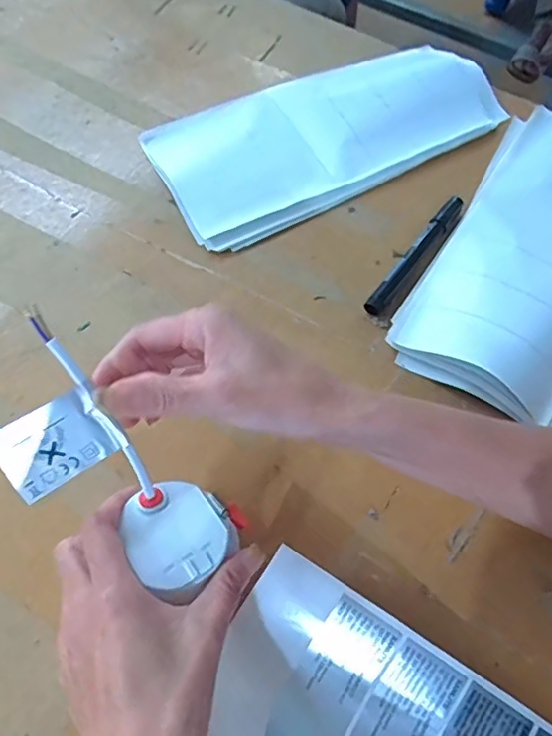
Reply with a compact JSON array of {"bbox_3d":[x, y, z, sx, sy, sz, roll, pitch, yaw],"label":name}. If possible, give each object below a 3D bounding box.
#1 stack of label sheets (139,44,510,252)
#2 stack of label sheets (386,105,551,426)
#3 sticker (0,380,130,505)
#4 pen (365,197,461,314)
[{"bbox_3d":[0.049,-0.212,0.517,0.312,0.023,0.130,-25,68,-15],"label":"stack of label sheets"},{"bbox_3d":[0.216,-0.102,0.469,0.135,0.027,0.310,30,65,11],"label":"stack of label sheets"},{"bbox_3d":[-0.108,0.037,0.291,0.056,0.008,0.039,-31,108,-12],"label":"sticker"},{"bbox_3d":[0.111,-0.091,0.463,0.015,0.015,0.132,34,66,13],"label":"pen"}]

